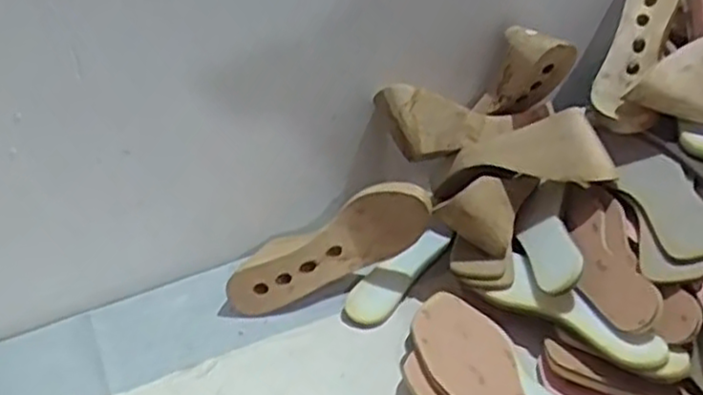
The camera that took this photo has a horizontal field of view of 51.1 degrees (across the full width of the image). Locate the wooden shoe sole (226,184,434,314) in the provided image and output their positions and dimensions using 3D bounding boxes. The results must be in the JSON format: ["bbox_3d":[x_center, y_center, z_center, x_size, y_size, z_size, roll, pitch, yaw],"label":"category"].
[{"bbox_3d":[-0.021,0.060,0.814,0.241,0.086,0.051,-28,39,6],"label":"wooden shoe sole"}]

